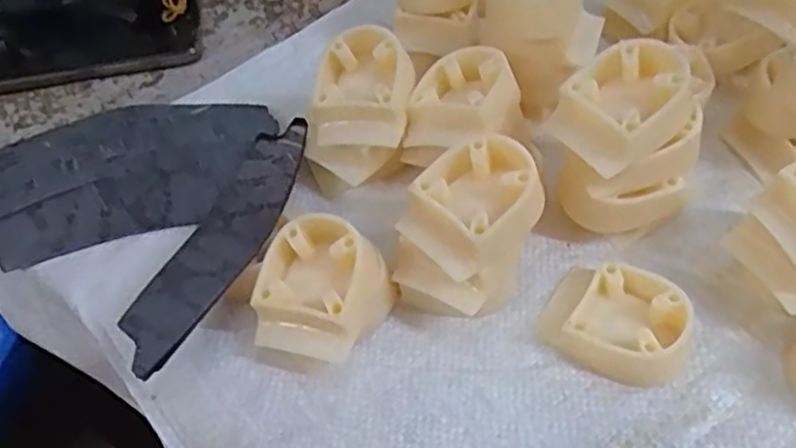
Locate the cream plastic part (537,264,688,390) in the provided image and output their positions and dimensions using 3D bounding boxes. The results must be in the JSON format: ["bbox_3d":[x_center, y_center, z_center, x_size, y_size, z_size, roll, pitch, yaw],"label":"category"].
[{"bbox_3d":[0.099,0.042,0.314,0.061,0.022,0.048,25,59,22],"label":"cream plastic part"}]

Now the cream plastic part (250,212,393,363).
[{"bbox_3d":[-0.035,0.032,0.318,0.052,0.046,0.054,11,55,14],"label":"cream plastic part"}]

